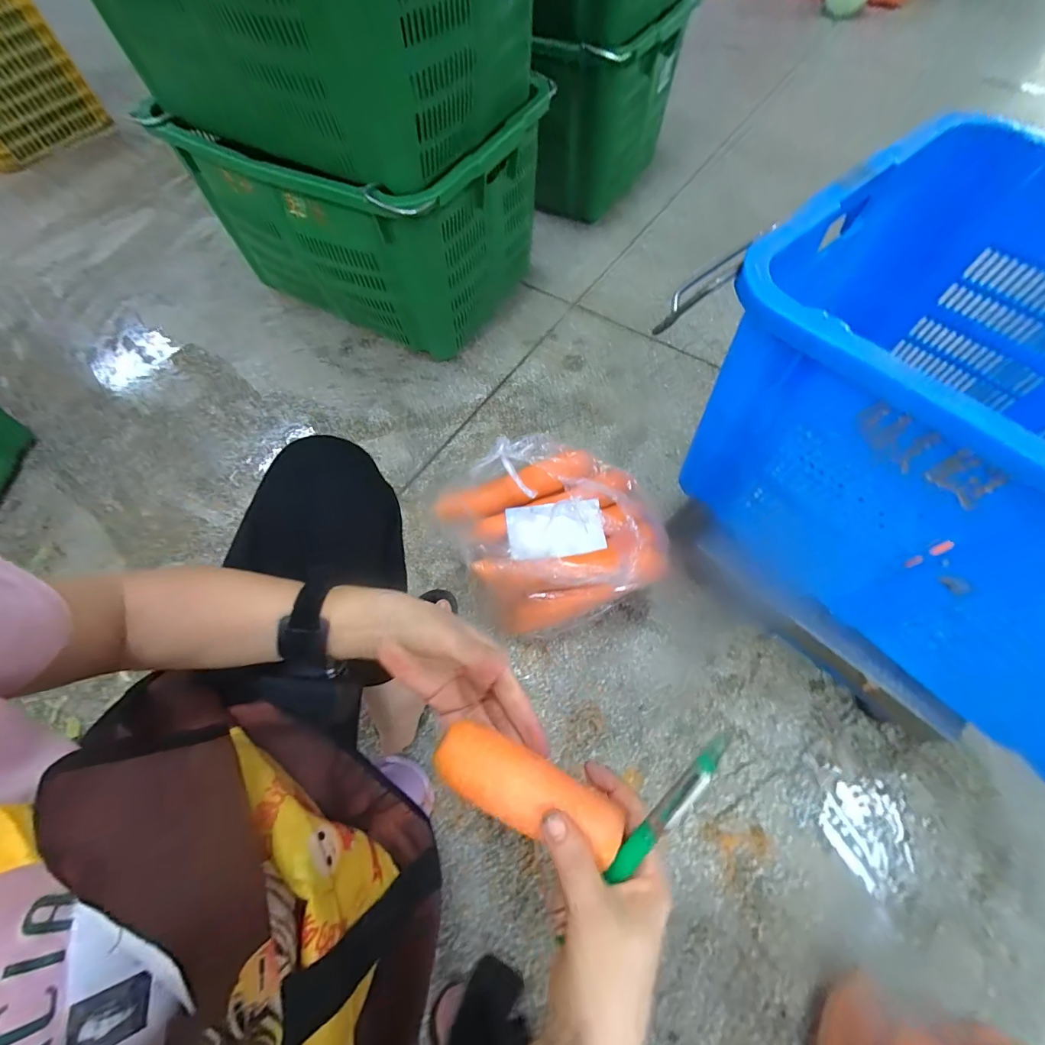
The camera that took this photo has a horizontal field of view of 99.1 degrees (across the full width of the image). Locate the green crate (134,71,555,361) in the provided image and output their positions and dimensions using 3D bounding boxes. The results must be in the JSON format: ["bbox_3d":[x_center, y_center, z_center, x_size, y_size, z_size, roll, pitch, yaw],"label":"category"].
[{"bbox_3d":[-0.335,-0.660,0.966,0.644,0.353,0.363,25,67,13],"label":"green crate"}]

